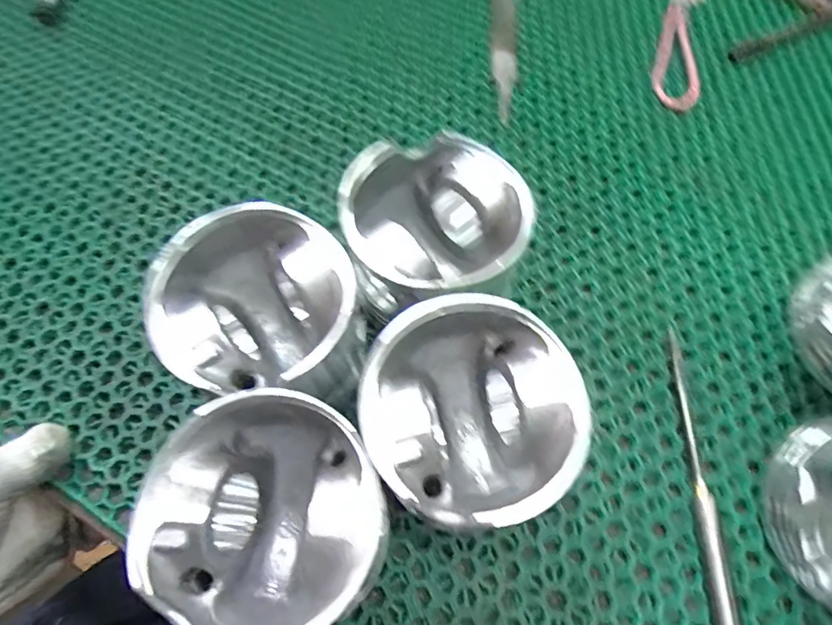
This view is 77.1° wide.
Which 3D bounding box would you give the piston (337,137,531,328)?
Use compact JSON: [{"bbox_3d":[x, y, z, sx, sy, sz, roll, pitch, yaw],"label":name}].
[{"bbox_3d":[0.011,-0.033,0.275,0.086,0.080,0.087,0,63,0],"label":"piston"}]

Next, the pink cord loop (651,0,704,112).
[{"bbox_3d":[0.200,-0.206,0.397,0.031,0.005,0.141,14,65,7],"label":"pink cord loop"}]

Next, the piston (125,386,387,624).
[{"bbox_3d":[-0.057,0.087,0.219,0.084,0.078,0.086,0,64,1],"label":"piston"}]

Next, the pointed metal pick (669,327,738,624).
[{"bbox_3d":[0.136,0.094,0.249,0.009,0.011,0.178,2,64,2],"label":"pointed metal pick"}]

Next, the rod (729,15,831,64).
[{"bbox_3d":[0.300,-0.219,0.402,0.145,0.004,0.015,-24,66,-11],"label":"rod"}]

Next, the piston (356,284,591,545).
[{"bbox_3d":[0.023,0.050,0.236,0.086,0.077,0.086,0,64,1],"label":"piston"}]

